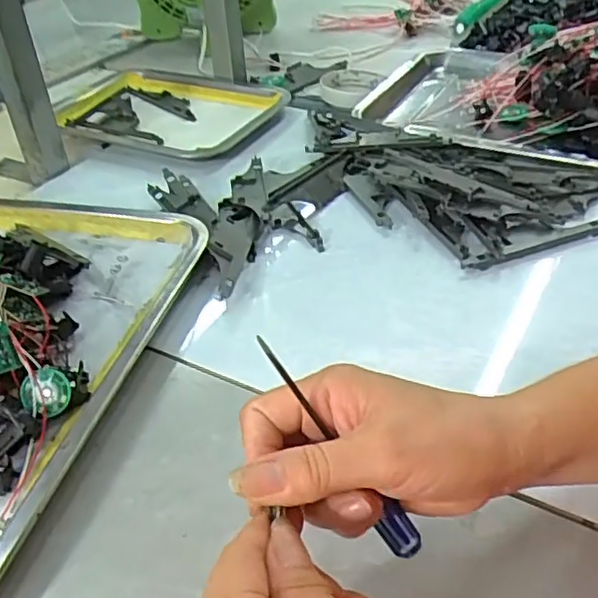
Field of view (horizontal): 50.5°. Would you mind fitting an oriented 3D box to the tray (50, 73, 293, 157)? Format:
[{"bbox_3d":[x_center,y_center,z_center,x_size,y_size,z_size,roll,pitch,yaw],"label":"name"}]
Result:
[{"bbox_3d":[-0.152,-0.217,0.740,0.252,0.026,0.176,19,45,25],"label":"tray"}]

